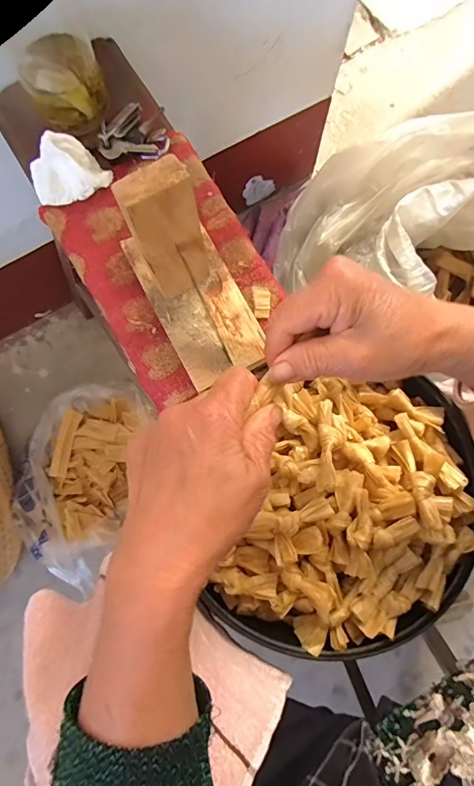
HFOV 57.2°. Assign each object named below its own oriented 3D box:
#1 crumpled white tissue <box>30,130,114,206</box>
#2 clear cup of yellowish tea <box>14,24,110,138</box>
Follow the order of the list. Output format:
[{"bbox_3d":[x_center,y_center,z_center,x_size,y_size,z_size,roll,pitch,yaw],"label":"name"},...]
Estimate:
[{"bbox_3d":[-0.147,-0.194,0.372,0.064,0.037,0.043,-25,81,-4],"label":"crumpled white tissue"},{"bbox_3d":[-0.151,-0.272,0.386,0.067,0.051,0.058,-20,80,-4],"label":"clear cup of yellowish tea"}]

